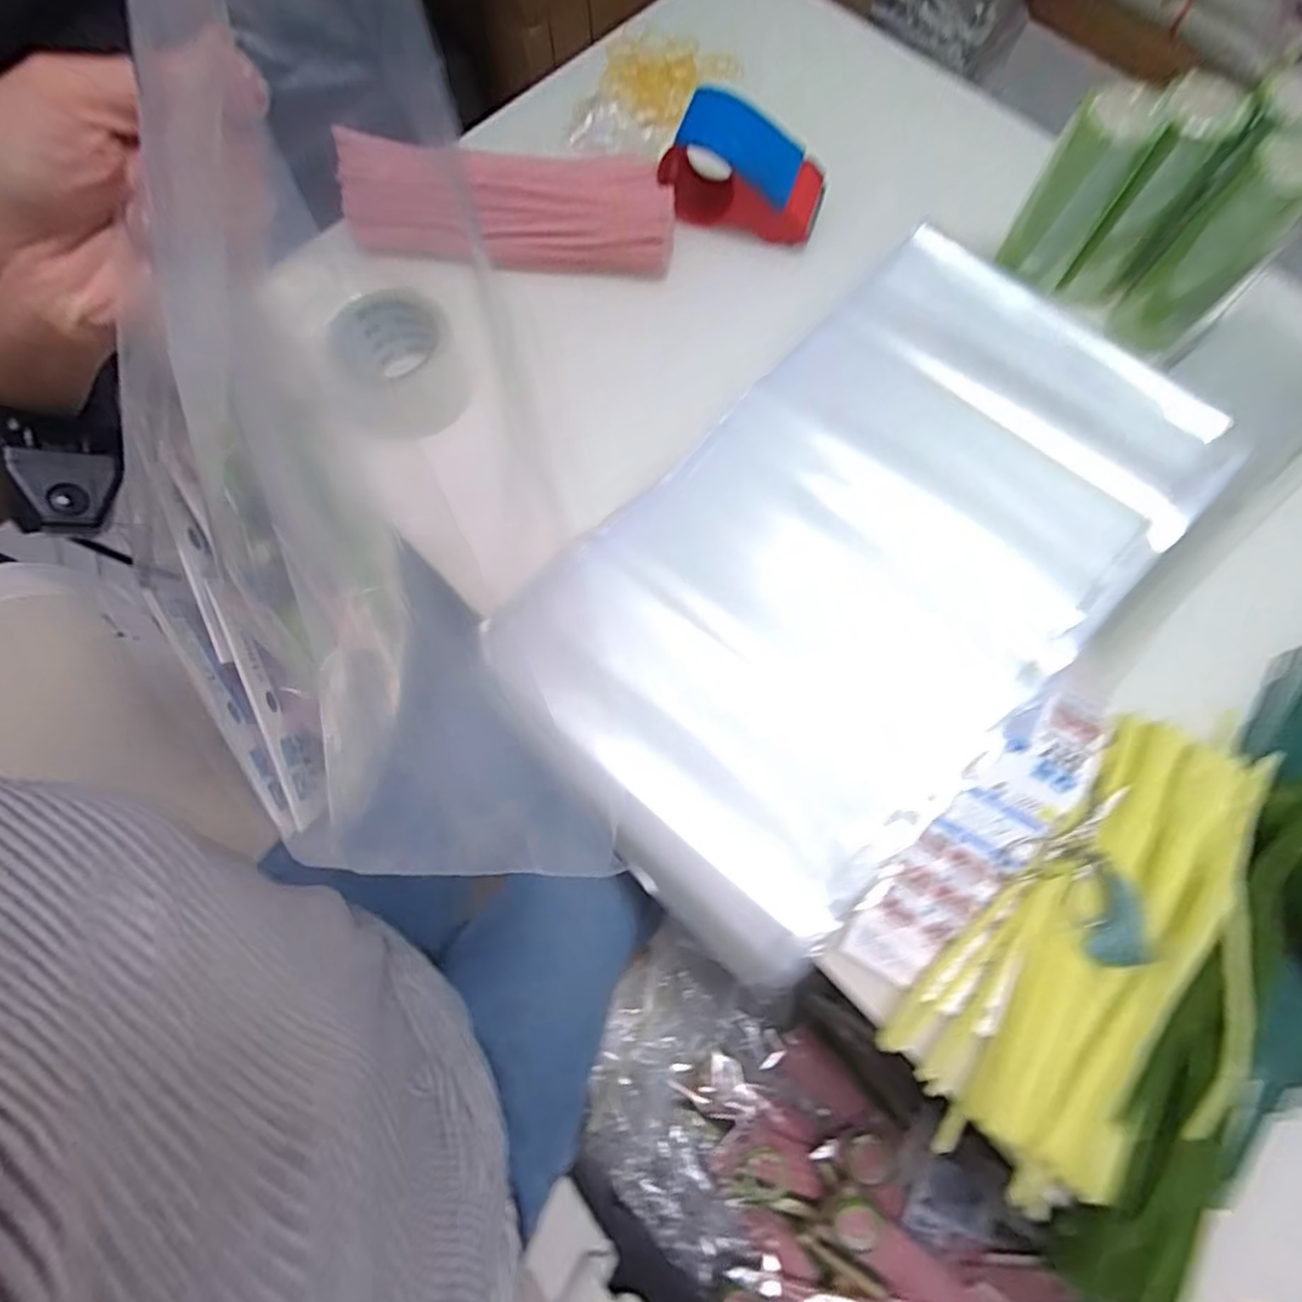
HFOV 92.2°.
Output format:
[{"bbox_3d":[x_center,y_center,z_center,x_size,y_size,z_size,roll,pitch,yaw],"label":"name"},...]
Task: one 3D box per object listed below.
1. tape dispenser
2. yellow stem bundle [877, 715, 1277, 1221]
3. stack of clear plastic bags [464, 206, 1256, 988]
[{"bbox_3d":[0.098,-0.459,0.596,0.145,0.080,0.114,25,76,8],"label":"tape dispenser"},{"bbox_3d":[0.297,0.190,0.415,0.131,0.034,0.309,40,79,11],"label":"yellow stem bundle"},{"bbox_3d":[0.166,-0.074,0.497,0.570,0.039,0.319,-43,78,-10],"label":"stack of clear plastic bags"}]

